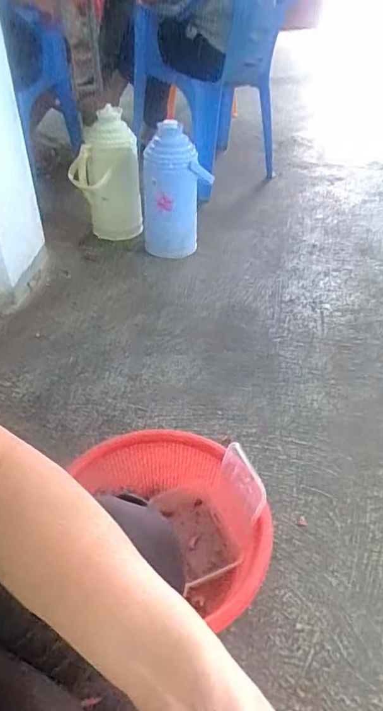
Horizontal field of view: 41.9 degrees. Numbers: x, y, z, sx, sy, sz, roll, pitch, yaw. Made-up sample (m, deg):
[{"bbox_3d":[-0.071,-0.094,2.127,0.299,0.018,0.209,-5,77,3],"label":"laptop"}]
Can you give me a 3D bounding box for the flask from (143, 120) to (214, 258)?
[{"bbox_3d":[-0.042,-0.463,1.489,0.204,0.378,0.153,-4,41,-4],"label":"flask"}]

